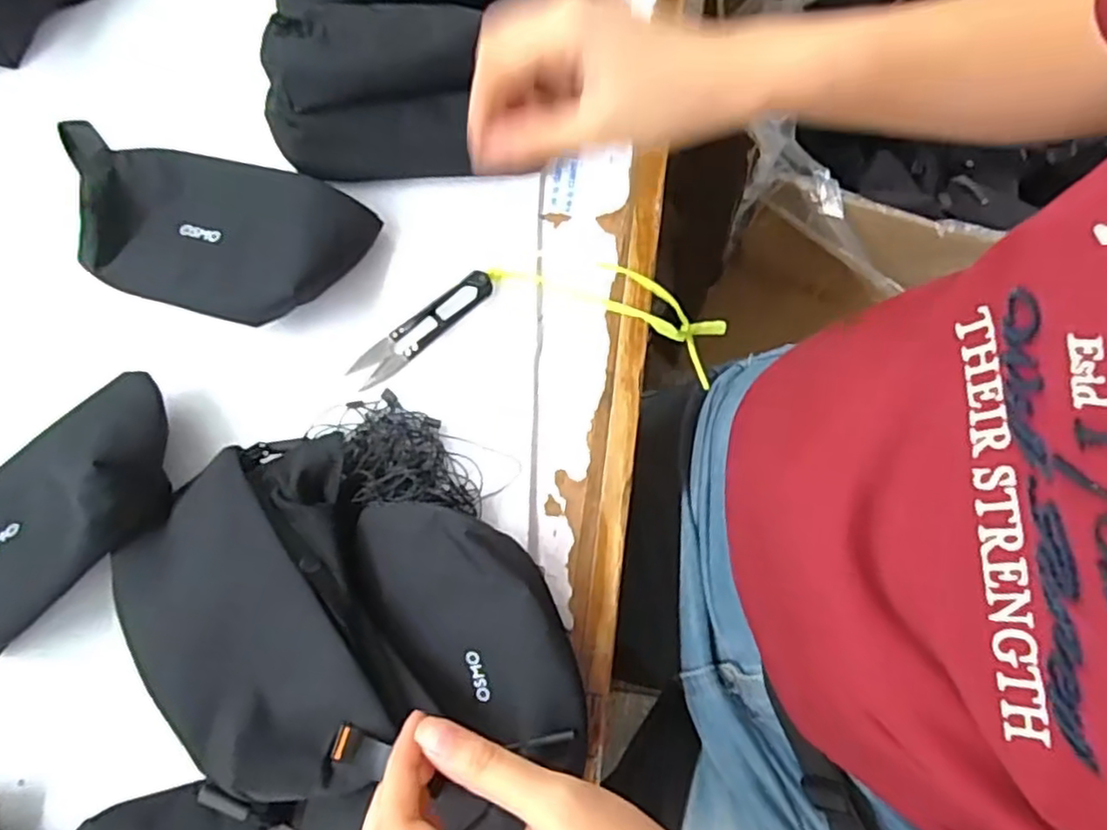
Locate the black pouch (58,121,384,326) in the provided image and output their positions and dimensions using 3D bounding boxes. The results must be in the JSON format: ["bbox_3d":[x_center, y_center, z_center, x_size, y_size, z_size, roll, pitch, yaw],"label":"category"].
[{"bbox_3d":[-0.221,-0.115,0.413,0.212,0.043,0.101,18,78,3],"label":"black pouch"}]

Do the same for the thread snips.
[{"bbox_3d":[-0.080,-0.054,0.410,0.099,0.011,0.023,-40,81,-9],"label":"thread snips"}]

